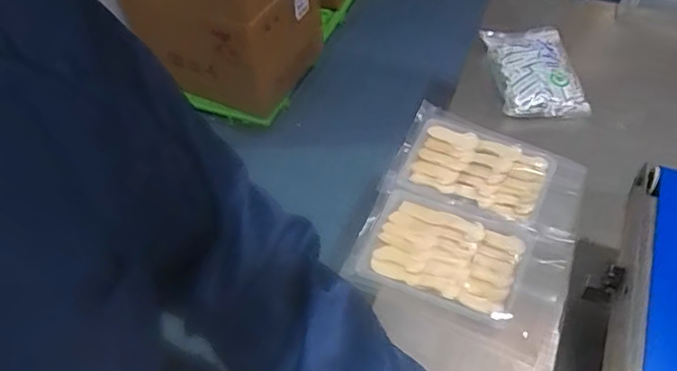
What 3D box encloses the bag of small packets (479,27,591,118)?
[{"bbox_3d":[0.352,-0.211,0.974,0.143,0.035,0.220,-5,53,0],"label":"bag of small packets"}]

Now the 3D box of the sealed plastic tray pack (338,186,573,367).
[{"bbox_3d":[0.157,0.103,0.720,0.272,0.028,0.169,19,56,18],"label":"sealed plastic tray pack"}]

